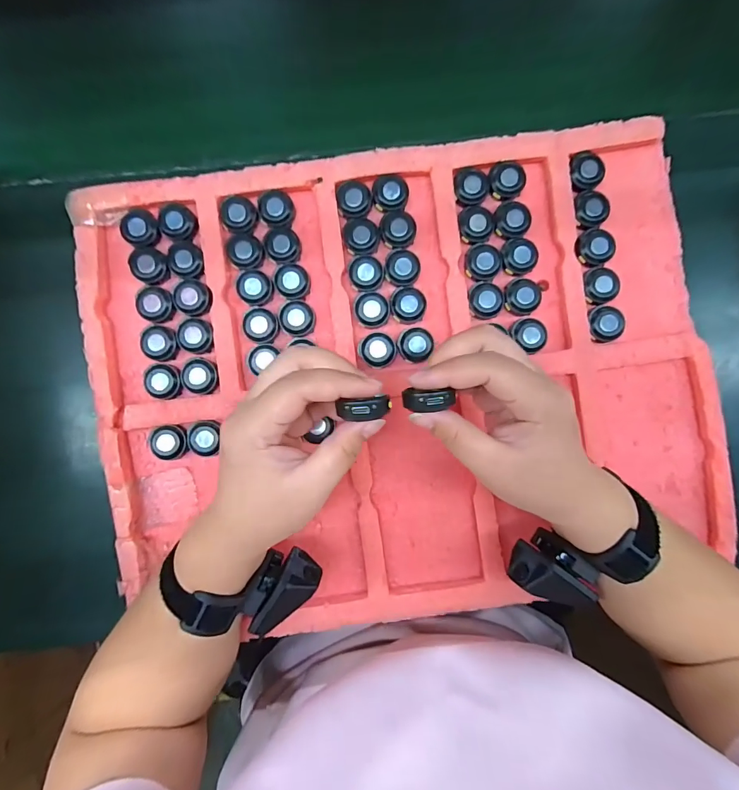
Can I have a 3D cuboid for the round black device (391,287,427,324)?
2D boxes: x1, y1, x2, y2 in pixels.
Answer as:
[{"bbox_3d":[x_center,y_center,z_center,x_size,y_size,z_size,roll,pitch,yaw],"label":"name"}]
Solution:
[{"bbox_3d":[0.032,-0.075,0.332,0.029,0.006,0.030,0,90,-2],"label":"round black device"}]

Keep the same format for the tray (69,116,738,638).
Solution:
[{"bbox_3d":[0.030,-0.011,0.336,0.494,0.023,0.375,-7,90,-2],"label":"tray"}]

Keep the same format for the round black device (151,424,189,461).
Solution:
[{"bbox_3d":[-0.163,0.038,0.324,0.026,0.009,0.028,-37,87,-2],"label":"round black device"}]

